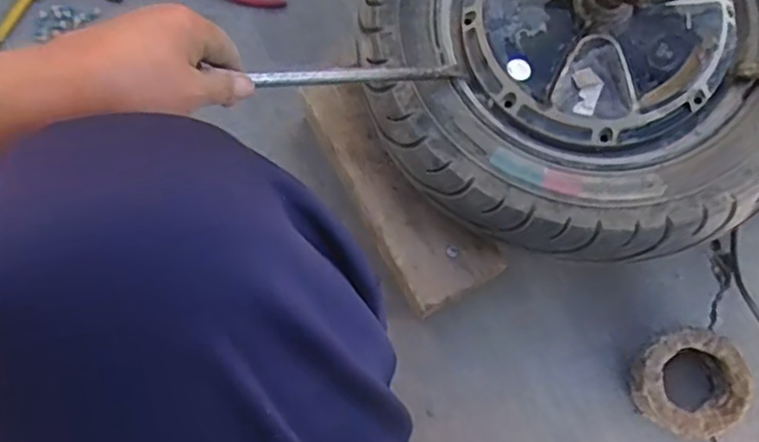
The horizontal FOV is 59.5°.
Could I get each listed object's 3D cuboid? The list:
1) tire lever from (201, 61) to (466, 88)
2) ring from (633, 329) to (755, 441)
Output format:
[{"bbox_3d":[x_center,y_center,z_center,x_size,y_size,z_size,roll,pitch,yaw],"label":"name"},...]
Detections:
[{"bbox_3d":[-0.011,-0.105,0.480,0.225,0.014,0.015,-12,76,-39],"label":"tire lever"},{"bbox_3d":[0.294,0.154,0.637,0.097,0.046,0.094,-18,79,-3],"label":"ring"}]

